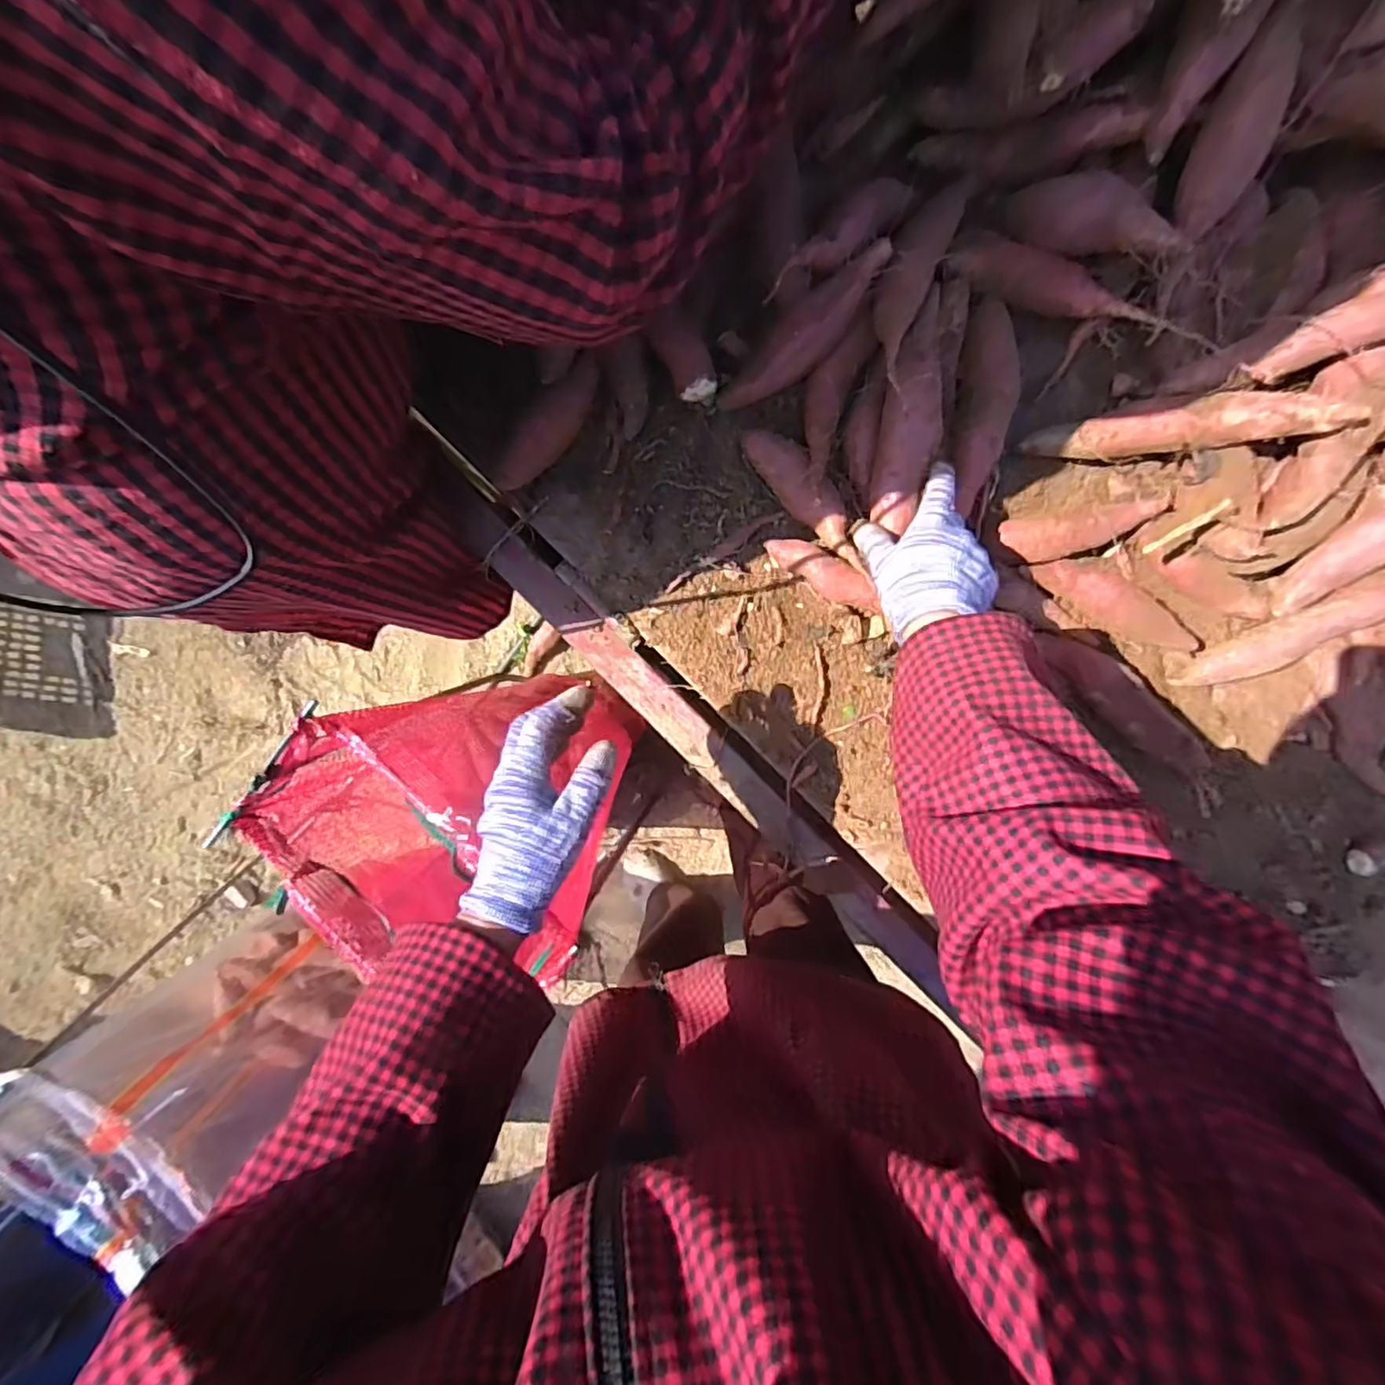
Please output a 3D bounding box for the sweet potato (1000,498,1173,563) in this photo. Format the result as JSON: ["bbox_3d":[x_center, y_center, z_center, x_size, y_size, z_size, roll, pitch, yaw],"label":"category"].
[{"bbox_3d":[0.321,-0.132,0.516,0.121,0.029,0.035,-8,98,2],"label":"sweet potato"}]

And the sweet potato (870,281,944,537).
[{"bbox_3d":[0.175,-0.222,0.491,0.043,0.037,0.174,8,98,0],"label":"sweet potato"}]

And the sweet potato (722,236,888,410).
[{"bbox_3d":[0.086,-0.273,0.483,0.154,0.033,0.040,-38,96,25],"label":"sweet potato"}]

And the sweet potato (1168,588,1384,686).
[{"bbox_3d":[0.497,-0.049,0.511,0.178,0.035,0.030,-27,97,19],"label":"sweet potato"}]

